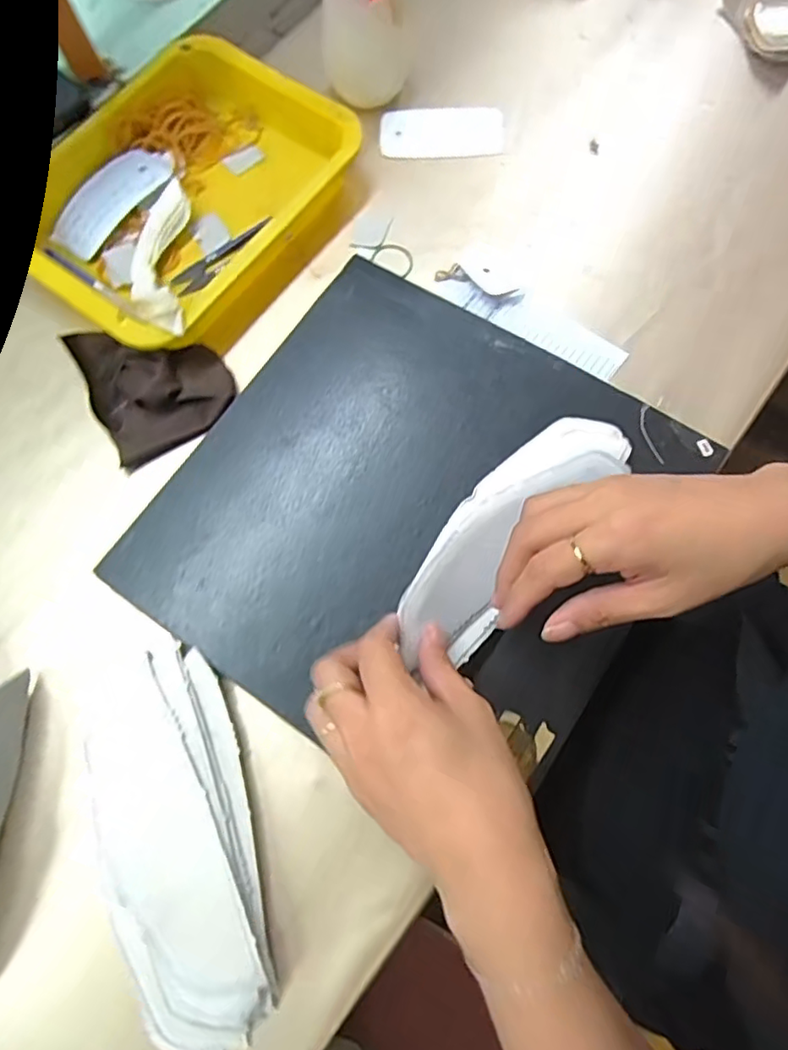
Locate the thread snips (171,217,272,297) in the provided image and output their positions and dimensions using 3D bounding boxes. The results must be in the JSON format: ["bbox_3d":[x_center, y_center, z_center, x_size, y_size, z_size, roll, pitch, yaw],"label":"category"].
[{"bbox_3d":[-0.138,-0.218,0.469,0.093,0.005,0.022,-44,79,-10],"label":"thread snips"}]

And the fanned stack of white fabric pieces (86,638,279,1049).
[{"bbox_3d":[-0.131,0.188,0.345,0.091,0.030,0.221,-15,75,-3],"label":"fanned stack of white fabric pieces"}]

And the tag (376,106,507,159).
[{"bbox_3d":[0.041,-0.338,0.502,0.103,0.008,0.053,4,75,2],"label":"tag"}]

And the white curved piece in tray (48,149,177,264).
[{"bbox_3d":[-0.230,-0.270,0.478,0.052,0.010,0.111,41,79,11],"label":"white curved piece in tray"}]

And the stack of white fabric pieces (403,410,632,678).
[{"bbox_3d":[0.070,0.000,0.357,0.061,0.038,0.202,39,69,10],"label":"stack of white fabric pieces"}]

